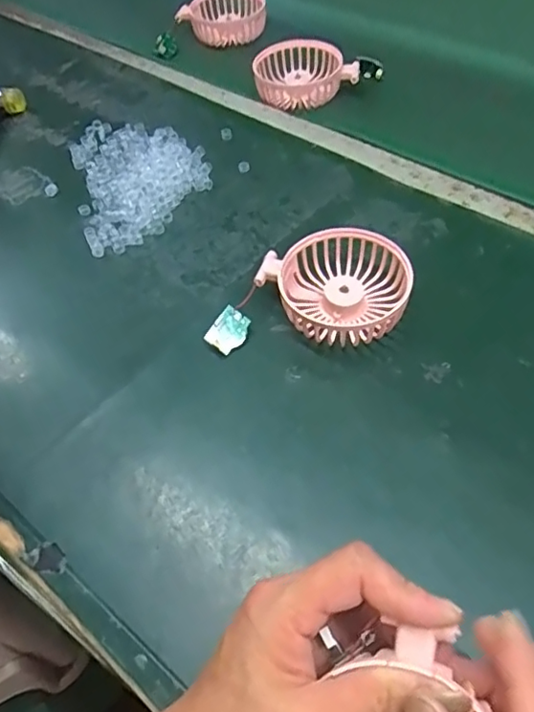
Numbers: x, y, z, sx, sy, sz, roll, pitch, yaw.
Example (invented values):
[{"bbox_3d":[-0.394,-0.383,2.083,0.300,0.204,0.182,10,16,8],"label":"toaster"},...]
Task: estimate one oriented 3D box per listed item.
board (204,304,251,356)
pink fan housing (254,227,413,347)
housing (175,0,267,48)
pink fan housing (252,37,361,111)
[{"bbox_3d":[-0.026,-0.017,0.394,0.023,0.004,0.031,41,75,-10],"label":"board"},{"bbox_3d":[0.053,-0.046,0.399,0.093,0.034,0.085,-24,56,-12],"label":"pink fan housing"},{"bbox_3d":[-0.055,-0.409,0.682,0.100,0.033,0.086,-9,54,-2],"label":"housing"},{"bbox_3d":[0.034,-0.290,0.589,0.096,0.029,0.085,-29,57,-15],"label":"pink fan housing"}]

